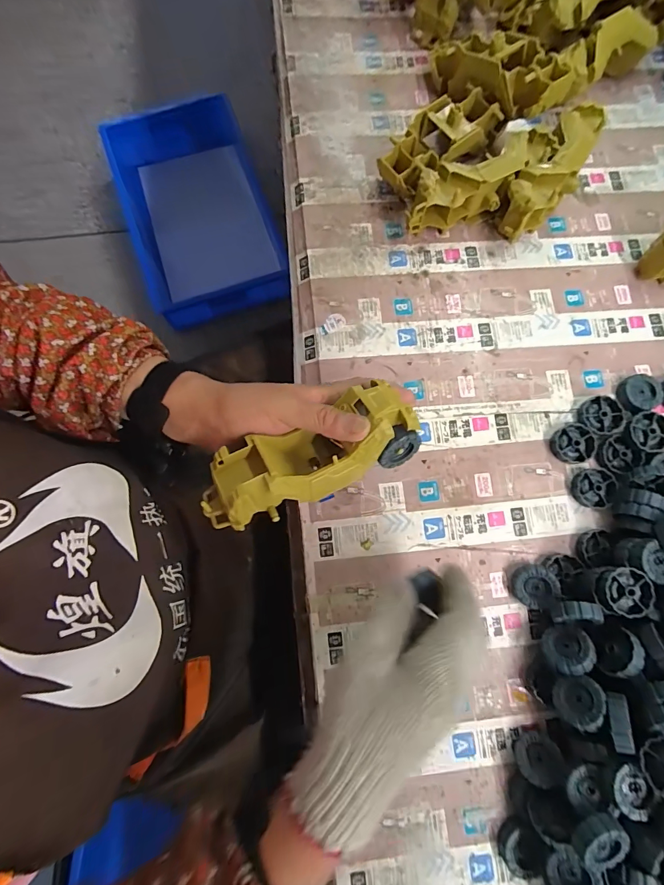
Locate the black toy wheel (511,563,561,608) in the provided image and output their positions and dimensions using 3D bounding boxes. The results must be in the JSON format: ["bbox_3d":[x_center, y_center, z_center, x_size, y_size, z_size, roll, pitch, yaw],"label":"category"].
[{"bbox_3d":[0.187,0.134,0.363,0.038,0.015,0.038,9,91,21],"label":"black toy wheel"}]

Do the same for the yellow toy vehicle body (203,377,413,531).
[{"bbox_3d":[-0.017,0.010,0.303,0.173,0.054,0.062,-25,81,-6],"label":"yellow toy vehicle body"}]

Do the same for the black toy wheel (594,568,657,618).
[{"bbox_3d":[0.247,0.127,0.331,0.043,0.012,0.039,-18,81,-4],"label":"black toy wheel"}]

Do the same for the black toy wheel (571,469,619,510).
[{"bbox_3d":[0.256,0.046,0.384,0.039,0.012,0.037,0,80,-1],"label":"black toy wheel"}]

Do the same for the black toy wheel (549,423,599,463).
[{"bbox_3d":[0.240,0.002,0.390,0.043,0.010,0.037,-17,81,-4],"label":"black toy wheel"}]

